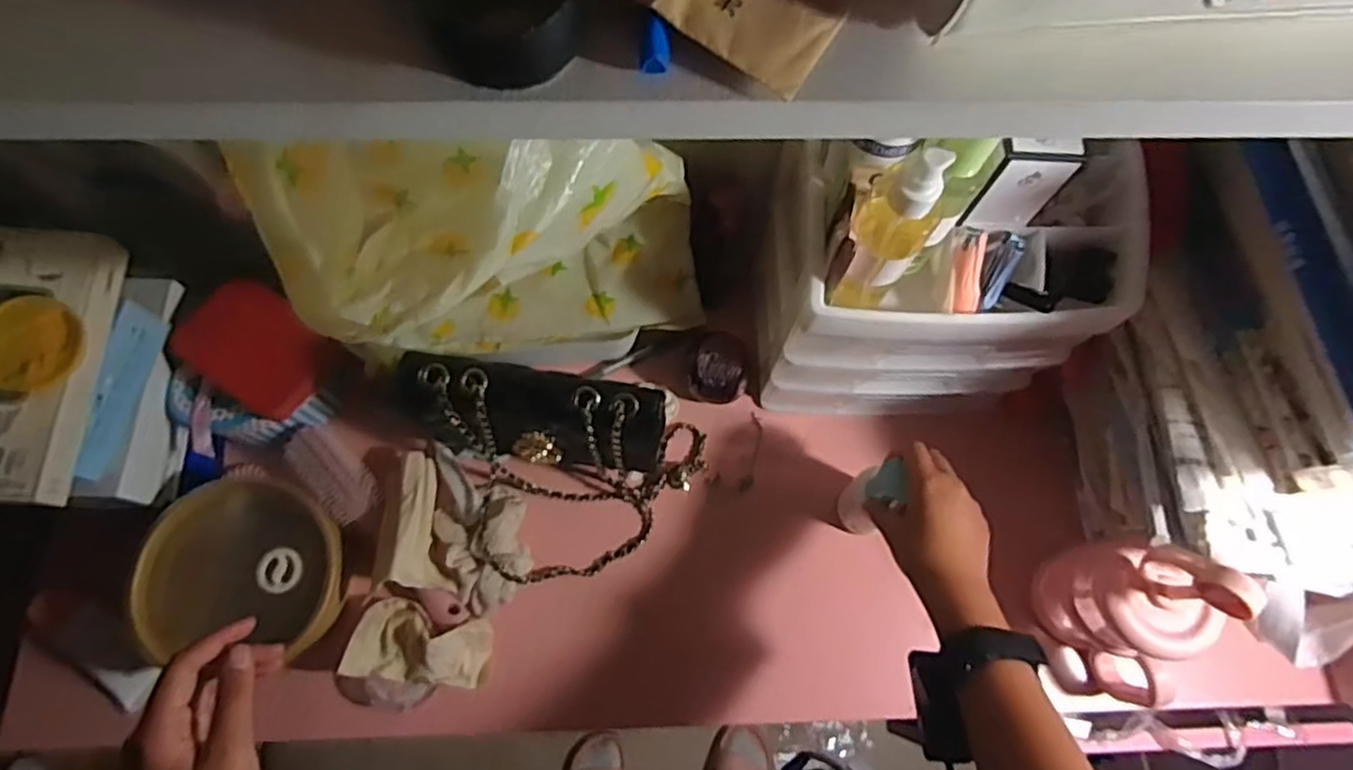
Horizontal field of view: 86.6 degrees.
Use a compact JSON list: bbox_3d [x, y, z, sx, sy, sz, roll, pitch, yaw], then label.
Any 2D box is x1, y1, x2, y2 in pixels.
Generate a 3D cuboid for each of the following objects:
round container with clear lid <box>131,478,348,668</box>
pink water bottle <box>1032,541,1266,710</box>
[{"bbox_3d":[-0.346,0.148,0.585,0.151,0.056,0.132,1,72,-2],"label":"round container with clear lid"},{"bbox_3d":[0.364,0.186,0.563,0.082,0.213,0.127,0,72,-3],"label":"pink water bottle"}]

